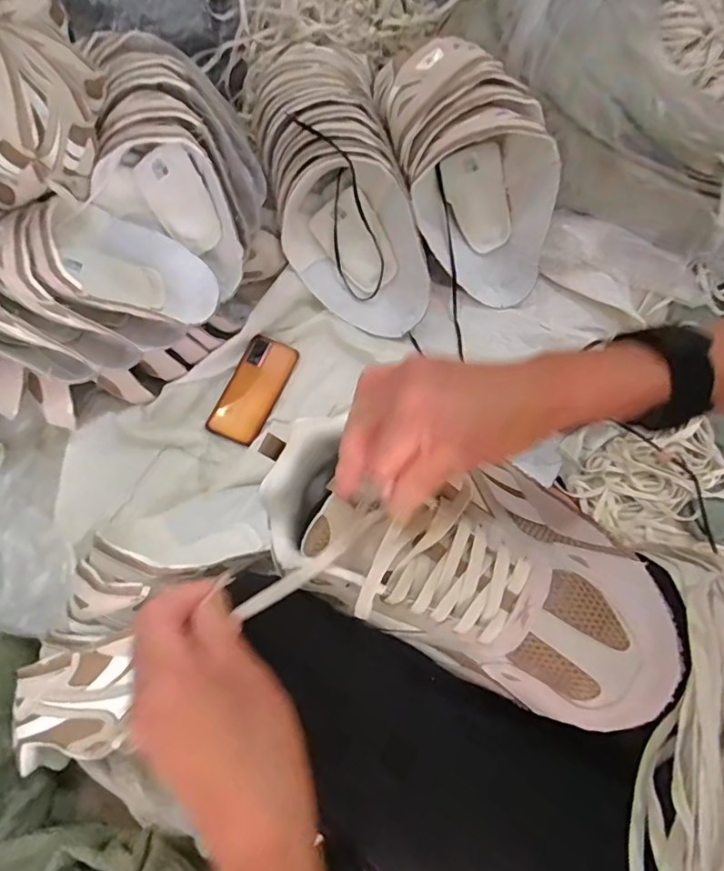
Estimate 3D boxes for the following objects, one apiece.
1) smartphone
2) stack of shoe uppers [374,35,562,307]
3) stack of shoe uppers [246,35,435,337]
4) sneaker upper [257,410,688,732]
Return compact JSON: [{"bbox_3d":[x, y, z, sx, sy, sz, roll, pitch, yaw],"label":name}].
[{"bbox_3d":[-0.160,-0.069,0.761,0.077,0.015,0.162,21,74,8],"label":"smartphone"},{"bbox_3d":[0.154,-0.372,0.741,0.189,0.196,0.318,-22,73,-6],"label":"stack of shoe uppers"},{"bbox_3d":[-0.029,-0.356,0.736,0.205,0.132,0.438,-21,99,-5],"label":"stack of shoe uppers"},{"bbox_3d":[0.060,0.072,0.325,0.270,0.062,0.128,23,74,13],"label":"sneaker upper"}]

